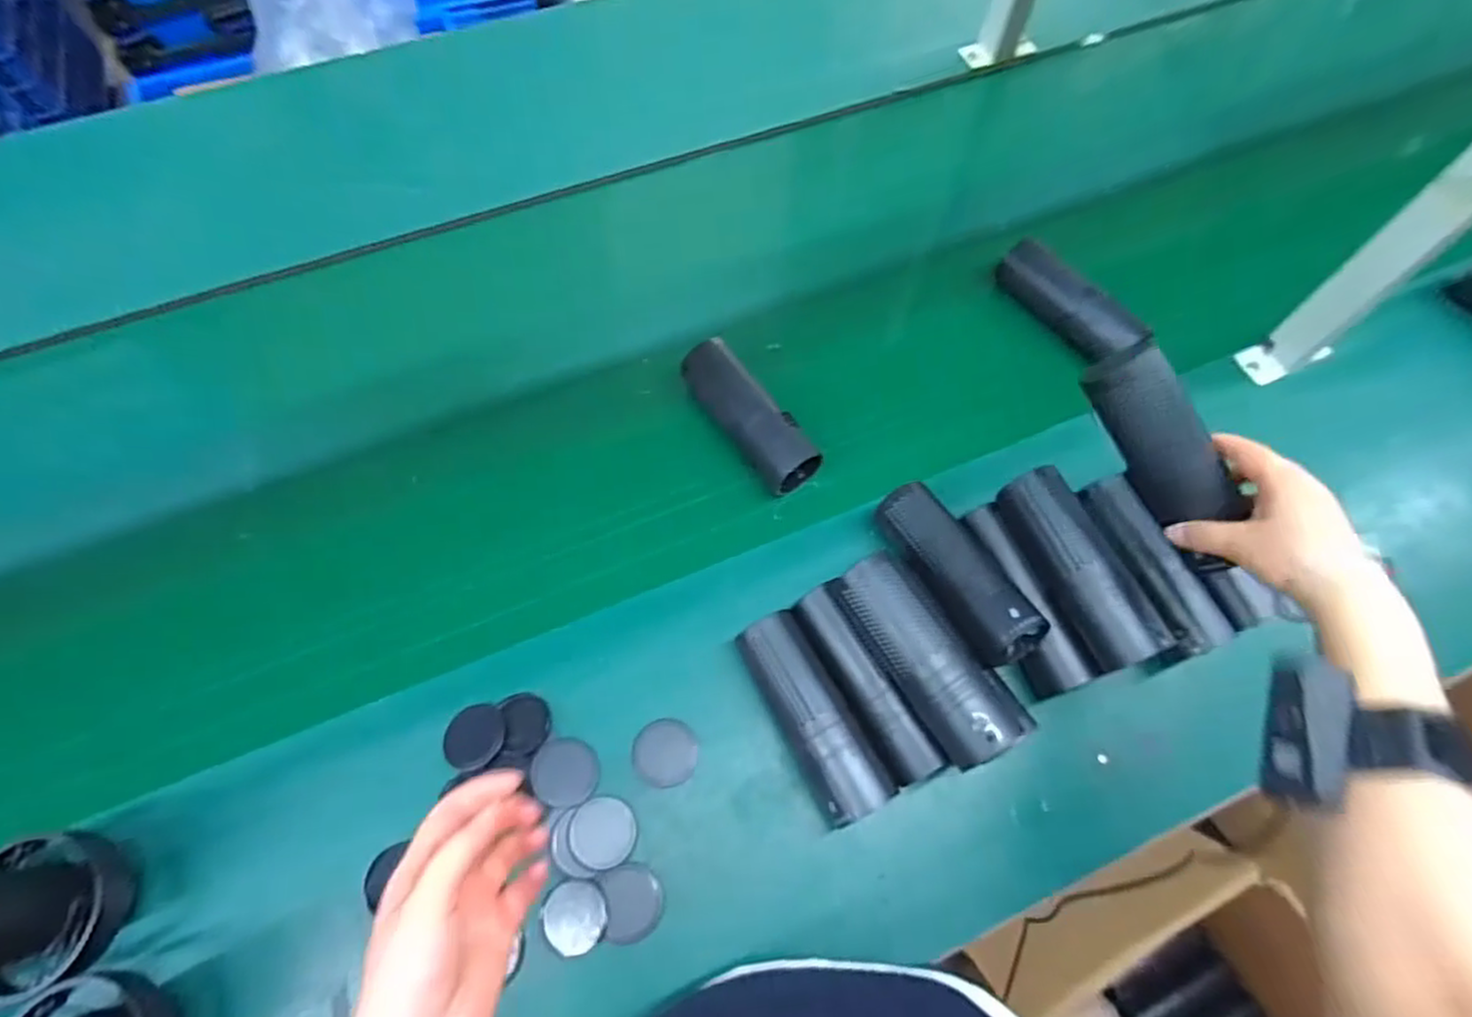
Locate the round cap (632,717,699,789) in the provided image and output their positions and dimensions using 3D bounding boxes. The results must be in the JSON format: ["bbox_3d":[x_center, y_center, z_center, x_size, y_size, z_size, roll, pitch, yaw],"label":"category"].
[{"bbox_3d":[-0.056,0.194,0.567,0.050,0.007,0.050,0,66,-1],"label":"round cap"}]

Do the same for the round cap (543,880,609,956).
[{"bbox_3d":[-0.116,0.296,0.516,0.043,0.007,0.047,0,66,-1],"label":"round cap"}]

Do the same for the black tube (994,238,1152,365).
[{"bbox_3d":[0.339,-0.211,0.724,0.047,0.044,0.155,-33,70,-14],"label":"black tube"}]

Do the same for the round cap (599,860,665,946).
[{"bbox_3d":[-0.076,0.290,0.527,0.043,0.005,0.051,-10,66,-6],"label":"round cap"}]

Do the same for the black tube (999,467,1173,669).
[{"bbox_3d":[0.263,0.048,0.560,0.057,0.051,0.162,-21,68,-10],"label":"black tube"}]

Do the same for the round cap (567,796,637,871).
[{"bbox_3d":[-0.101,0.246,0.541,0.048,0.009,0.049,0,66,-1],"label":"round cap"}]

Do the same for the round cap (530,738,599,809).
[{"bbox_3d":[-0.132,0.205,0.555,0.050,0.004,0.049,10,60,-18],"label":"round cap"}]

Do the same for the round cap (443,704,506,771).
[{"bbox_3d":[-0.207,0.181,0.565,0.047,0.010,0.049,0,66,-1],"label":"round cap"}]

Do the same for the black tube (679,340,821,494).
[{"bbox_3d":[0.010,-0.090,0.669,0.051,0.044,0.159,-36,71,-16],"label":"black tube"}]

